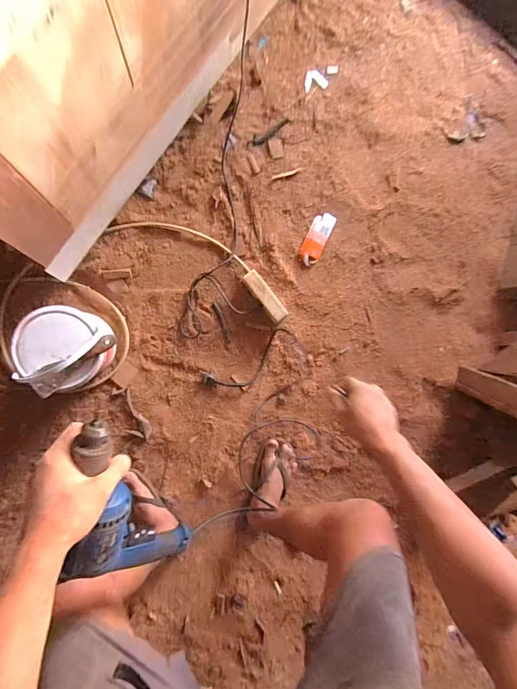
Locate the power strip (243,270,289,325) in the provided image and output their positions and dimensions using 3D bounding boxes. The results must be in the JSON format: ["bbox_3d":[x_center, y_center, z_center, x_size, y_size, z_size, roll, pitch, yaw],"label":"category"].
[{"bbox_3d":[0.019,-0.128,0.991,0.048,0.052,0.162,-40,99,-9],"label":"power strip"}]

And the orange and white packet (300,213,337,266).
[{"bbox_3d":[0.166,-0.300,1.039,0.059,0.012,0.155,25,86,-12],"label":"orange and white packet"}]

